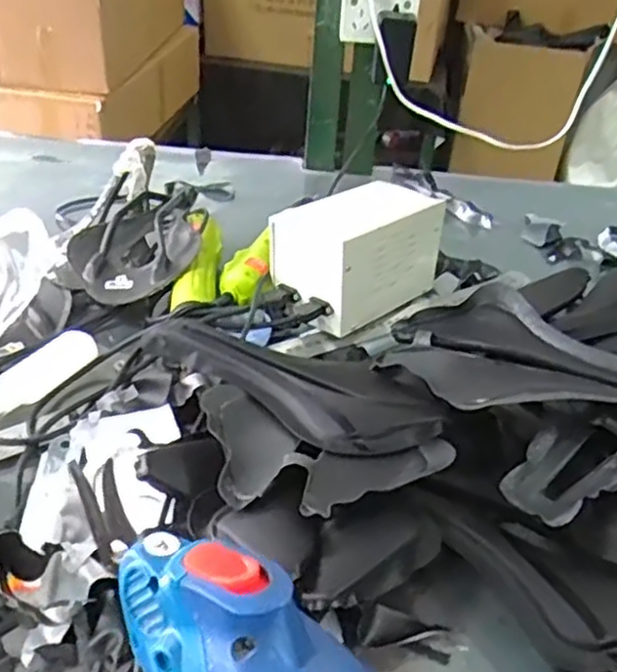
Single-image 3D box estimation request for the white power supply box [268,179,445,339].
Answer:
[{"bbox_3d":[0.049,-0.082,0.675,0.100,0.098,0.156,32,44,33],"label":"white power supply box"}]

